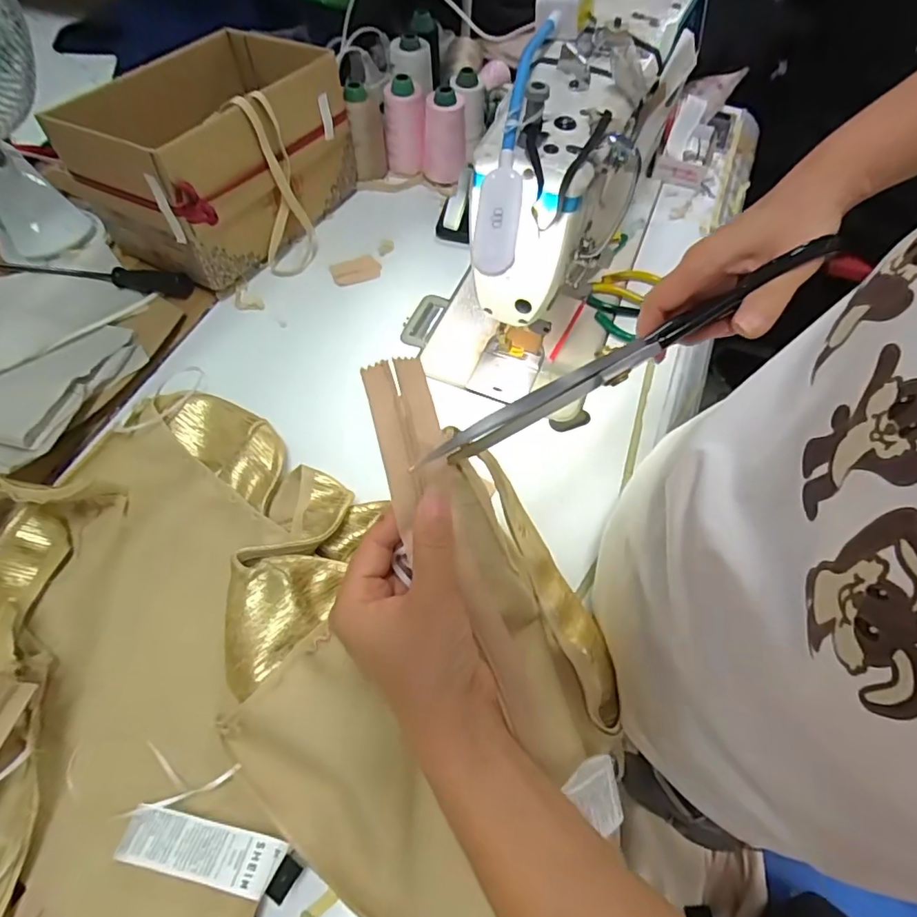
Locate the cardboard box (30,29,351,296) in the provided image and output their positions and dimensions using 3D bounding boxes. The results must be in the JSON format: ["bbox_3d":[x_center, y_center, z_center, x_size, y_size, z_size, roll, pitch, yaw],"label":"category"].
[{"bbox_3d":[-0.257,-0.342,0.612,0.198,0.153,0.267,27,63,12],"label":"cardboard box"}]

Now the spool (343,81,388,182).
[{"bbox_3d":[-0.114,-0.405,0.682,0.044,0.104,0.042,-6,61,-7],"label":"spool"}]

